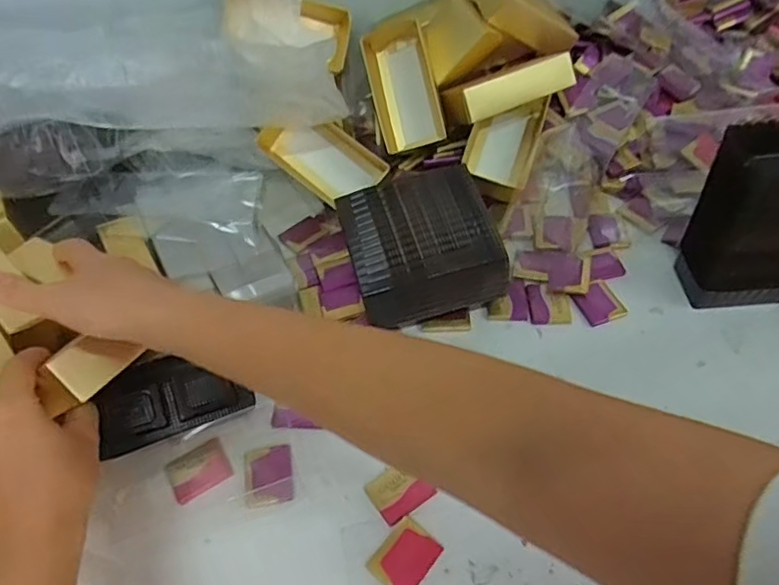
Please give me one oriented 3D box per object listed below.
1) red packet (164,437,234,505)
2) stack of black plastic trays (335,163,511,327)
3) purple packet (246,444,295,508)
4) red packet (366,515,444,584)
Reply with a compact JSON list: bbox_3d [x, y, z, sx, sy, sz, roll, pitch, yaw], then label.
[{"bbox_3d":[-0.134,0.125,0.411,0.040,0.004,0.036,-27,56,-16],"label":"red packet"},{"bbox_3d":[0.023,-0.043,0.457,0.109,0.045,0.123,-15,51,-8],"label":"stack of black plastic trays"},{"bbox_3d":[-0.084,0.126,0.402,0.032,0.004,0.040,-11,53,-4],"label":"purple packet"},{"bbox_3d":[0.010,0.165,0.363,0.032,0.004,0.040,35,62,26],"label":"red packet"}]

